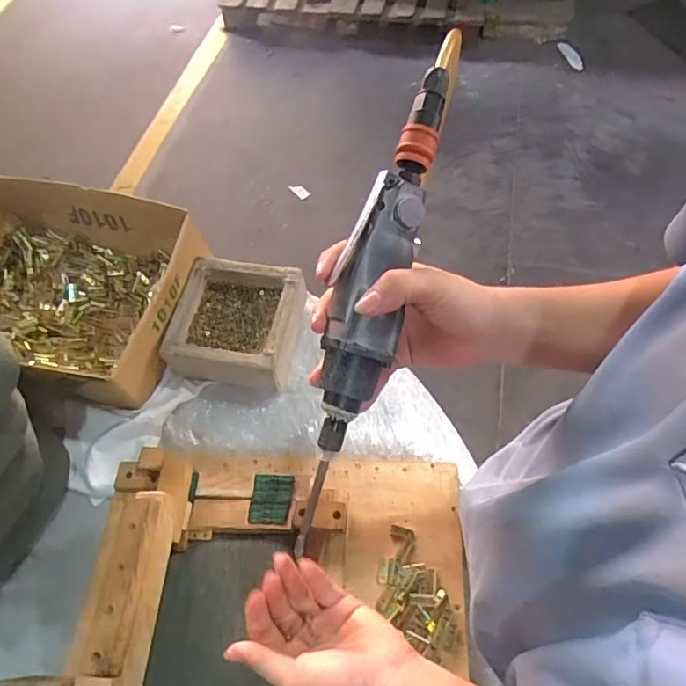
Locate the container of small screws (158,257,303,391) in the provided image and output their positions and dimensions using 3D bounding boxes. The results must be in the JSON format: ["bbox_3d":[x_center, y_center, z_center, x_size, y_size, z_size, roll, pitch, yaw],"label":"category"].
[{"bbox_3d":[-0.151,-0.029,0.769,0.176,0.071,0.172,8,61,8],"label":"container of small screws"}]

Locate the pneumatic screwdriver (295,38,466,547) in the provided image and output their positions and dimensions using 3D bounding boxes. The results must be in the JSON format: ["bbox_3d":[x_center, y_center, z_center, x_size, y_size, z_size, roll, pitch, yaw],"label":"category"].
[{"bbox_3d":[0.024,-0.043,0.378,0.049,0.036,0.388,16,90,12],"label":"pneumatic screwdriver"}]

